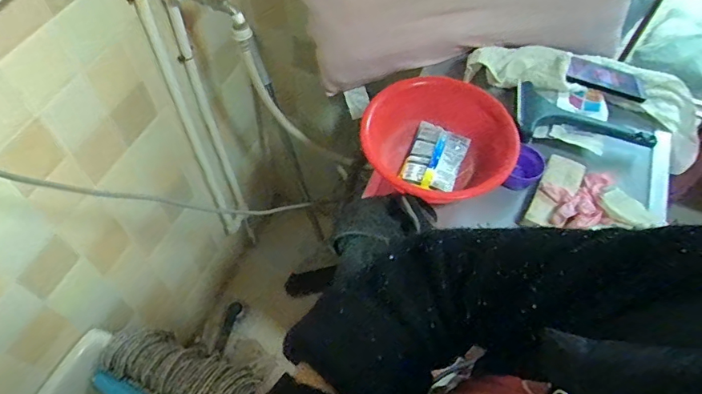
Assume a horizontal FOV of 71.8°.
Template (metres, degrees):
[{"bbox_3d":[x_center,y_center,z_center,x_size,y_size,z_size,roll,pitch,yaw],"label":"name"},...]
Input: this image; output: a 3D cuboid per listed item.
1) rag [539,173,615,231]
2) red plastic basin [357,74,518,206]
[{"bbox_3d":[0.378,0.008,0.783,0.126,0.029,0.097,-14,59,-11],"label":"rag"},{"bbox_3d":[0.144,-0.095,0.833,0.239,0.121,0.256,1,57,-2],"label":"red plastic basin"}]

